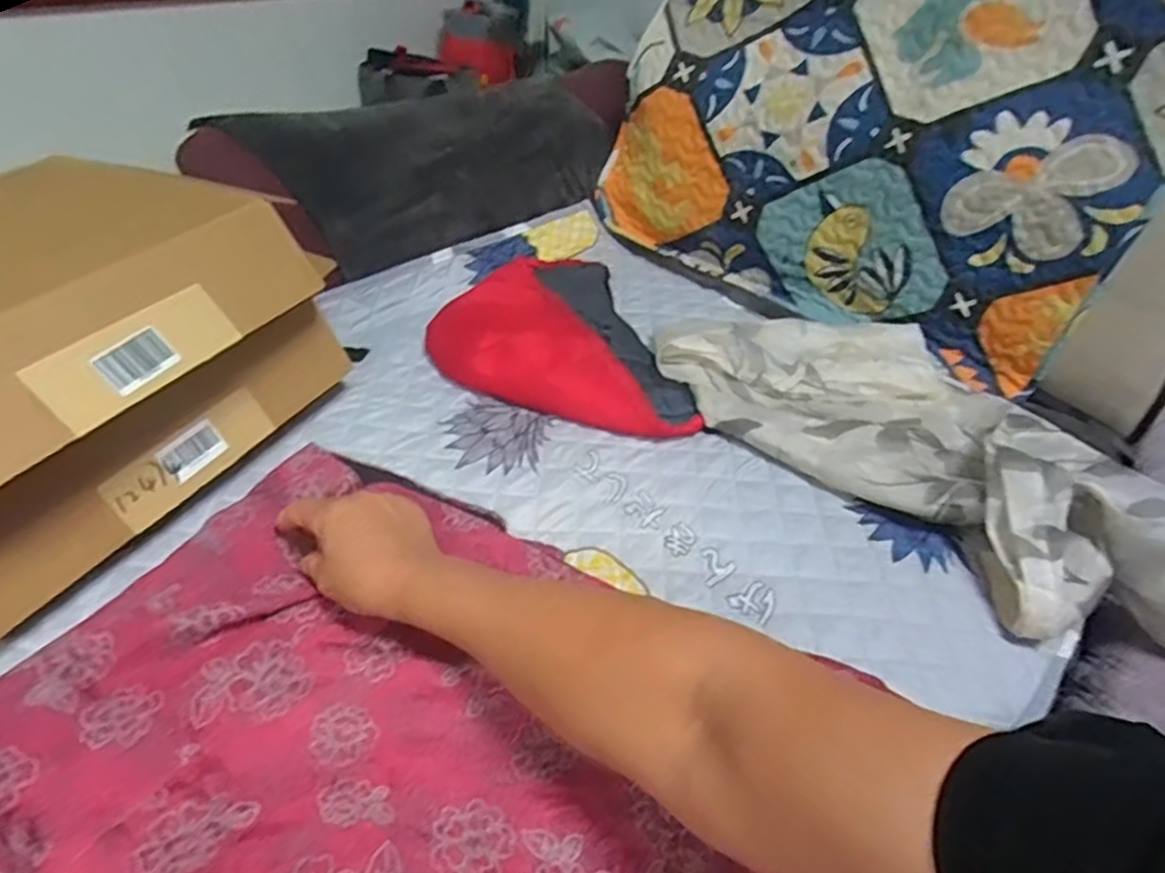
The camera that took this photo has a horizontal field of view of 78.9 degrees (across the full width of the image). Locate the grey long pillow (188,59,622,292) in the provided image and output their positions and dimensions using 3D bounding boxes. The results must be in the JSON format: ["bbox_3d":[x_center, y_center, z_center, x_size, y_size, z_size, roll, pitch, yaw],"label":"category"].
[{"bbox_3d":[-0.206,-0.402,1.023,0.263,0.140,0.582,31,45,26],"label":"grey long pillow"}]

